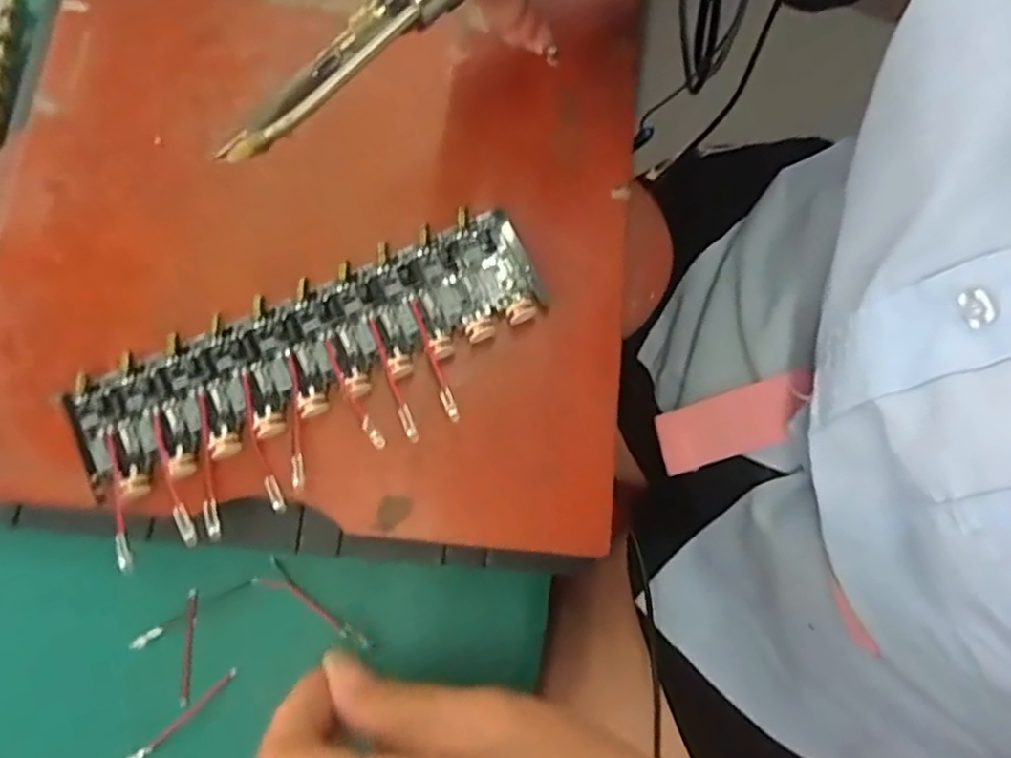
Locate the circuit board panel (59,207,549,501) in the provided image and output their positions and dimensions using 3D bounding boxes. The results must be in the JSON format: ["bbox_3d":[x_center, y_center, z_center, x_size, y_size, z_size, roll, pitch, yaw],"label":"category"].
[{"bbox_3d":[-0.067,-0.012,0.247,0.163,0.008,0.047,-25,76,-6],"label":"circuit board panel"}]

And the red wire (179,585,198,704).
[{"bbox_3d":[-0.117,0.099,0.260,0.004,0.004,0.040,0,75,1],"label":"red wire"}]

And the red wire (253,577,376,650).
[{"bbox_3d":[-0.071,0.086,0.263,0.050,0.005,0.006,30,77,8],"label":"red wire"}]

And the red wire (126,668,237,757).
[{"bbox_3d":[-0.118,0.123,0.254,0.050,0.004,0.004,-40,78,-9],"label":"red wire"}]

